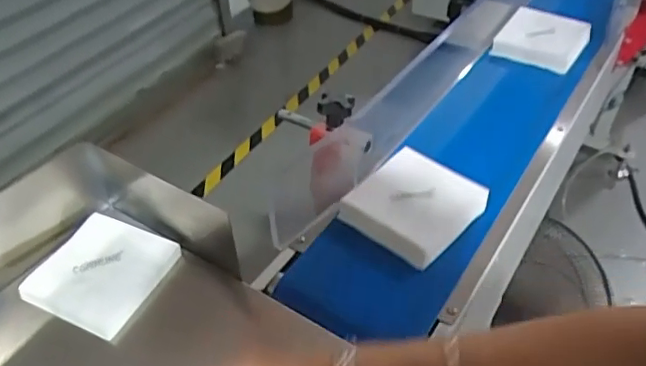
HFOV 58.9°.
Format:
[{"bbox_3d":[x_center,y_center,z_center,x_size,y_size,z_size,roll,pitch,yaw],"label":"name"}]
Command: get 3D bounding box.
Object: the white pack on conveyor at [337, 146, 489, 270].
[{"bbox_3d":[0.101,0.025,0.637,0.123,0.033,0.116,-35,52,-30],"label":"white pack on conveyor"}]

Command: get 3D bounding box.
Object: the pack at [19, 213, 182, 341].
[{"bbox_3d":[-0.227,0.090,0.589,0.120,0.021,0.116,16,46,20],"label":"pack"}]

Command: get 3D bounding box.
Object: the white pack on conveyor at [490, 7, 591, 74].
[{"bbox_3d":[0.337,-0.222,0.884,0.121,0.040,0.111,22,49,25],"label":"white pack on conveyor"}]

